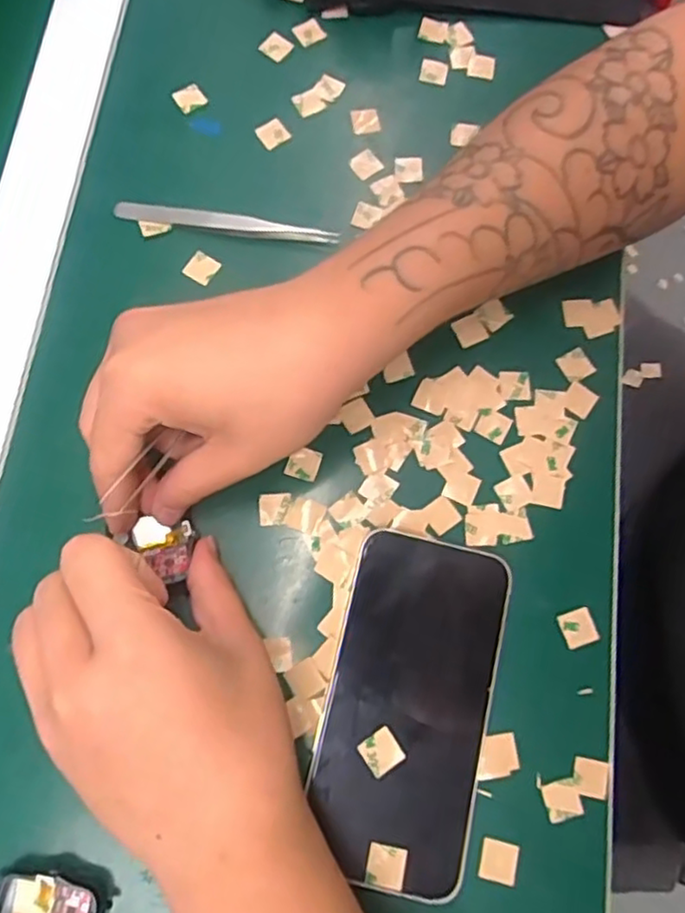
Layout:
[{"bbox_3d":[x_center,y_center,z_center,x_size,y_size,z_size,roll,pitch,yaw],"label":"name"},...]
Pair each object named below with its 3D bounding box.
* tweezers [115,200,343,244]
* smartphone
[{"bbox_3d":[-0.062,-0.123,0.351,0.118,0.007,0.011,10,74,1],"label":"tweezers"},{"bbox_3d":[0.030,0.108,0.293,0.070,0.010,0.142,12,74,2],"label":"smartphone"}]

